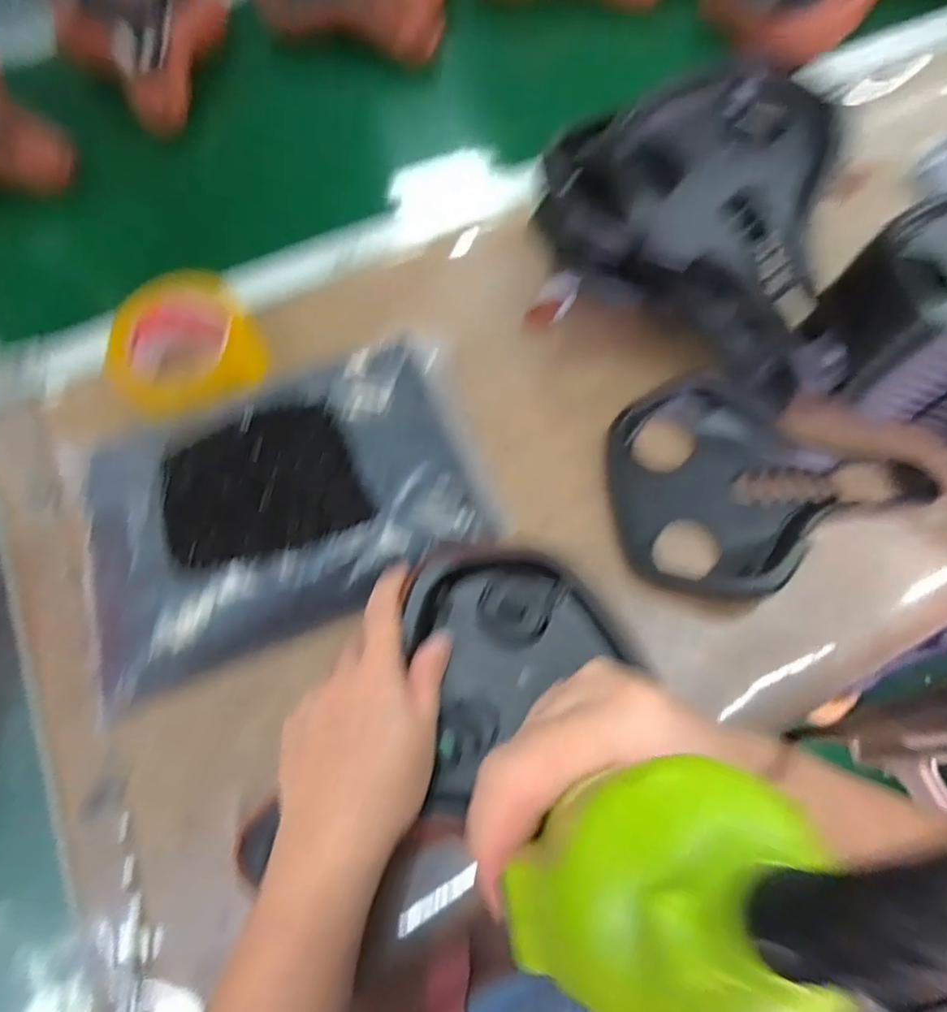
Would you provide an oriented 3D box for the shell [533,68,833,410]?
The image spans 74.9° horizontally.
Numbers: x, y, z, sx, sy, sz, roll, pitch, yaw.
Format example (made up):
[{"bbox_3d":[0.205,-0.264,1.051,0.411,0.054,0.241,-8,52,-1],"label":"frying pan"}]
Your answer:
[{"bbox_3d":[0.179,-0.215,0.480,0.243,0.139,0.177,34,70,16],"label":"shell"}]

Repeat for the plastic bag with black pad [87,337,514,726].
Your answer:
[{"bbox_3d":[-0.135,-0.010,0.435,0.291,0.027,0.191,-24,66,-9],"label":"plastic bag with black pad"}]

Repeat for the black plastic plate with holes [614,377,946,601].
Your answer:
[{"bbox_3d":[0.213,-0.026,0.461,0.222,0.027,0.161,-18,65,-7],"label":"black plastic plate with holes"}]

